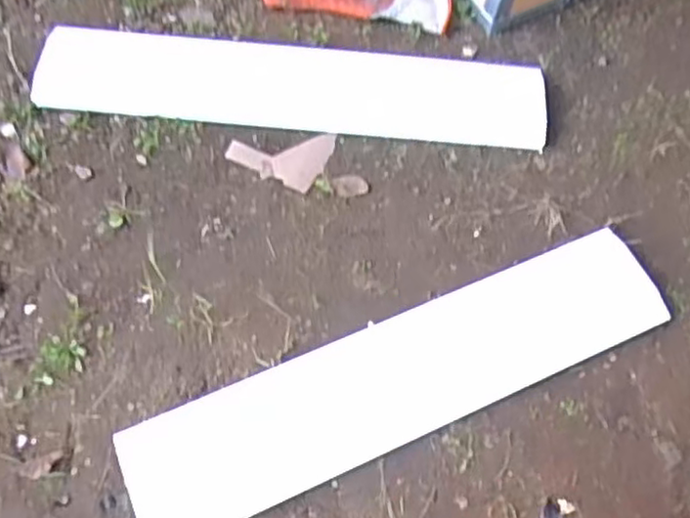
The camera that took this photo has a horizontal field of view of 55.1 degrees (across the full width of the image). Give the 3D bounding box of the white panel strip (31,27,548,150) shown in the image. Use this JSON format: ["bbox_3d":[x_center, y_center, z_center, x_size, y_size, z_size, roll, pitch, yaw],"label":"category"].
[{"bbox_3d":[-0.056,-0.190,0.708,0.526,0.016,0.119,4,63,1],"label":"white panel strip"}]

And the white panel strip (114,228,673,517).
[{"bbox_3d":[0.052,0.097,0.563,0.469,0.018,0.102,-21,65,-12],"label":"white panel strip"}]

